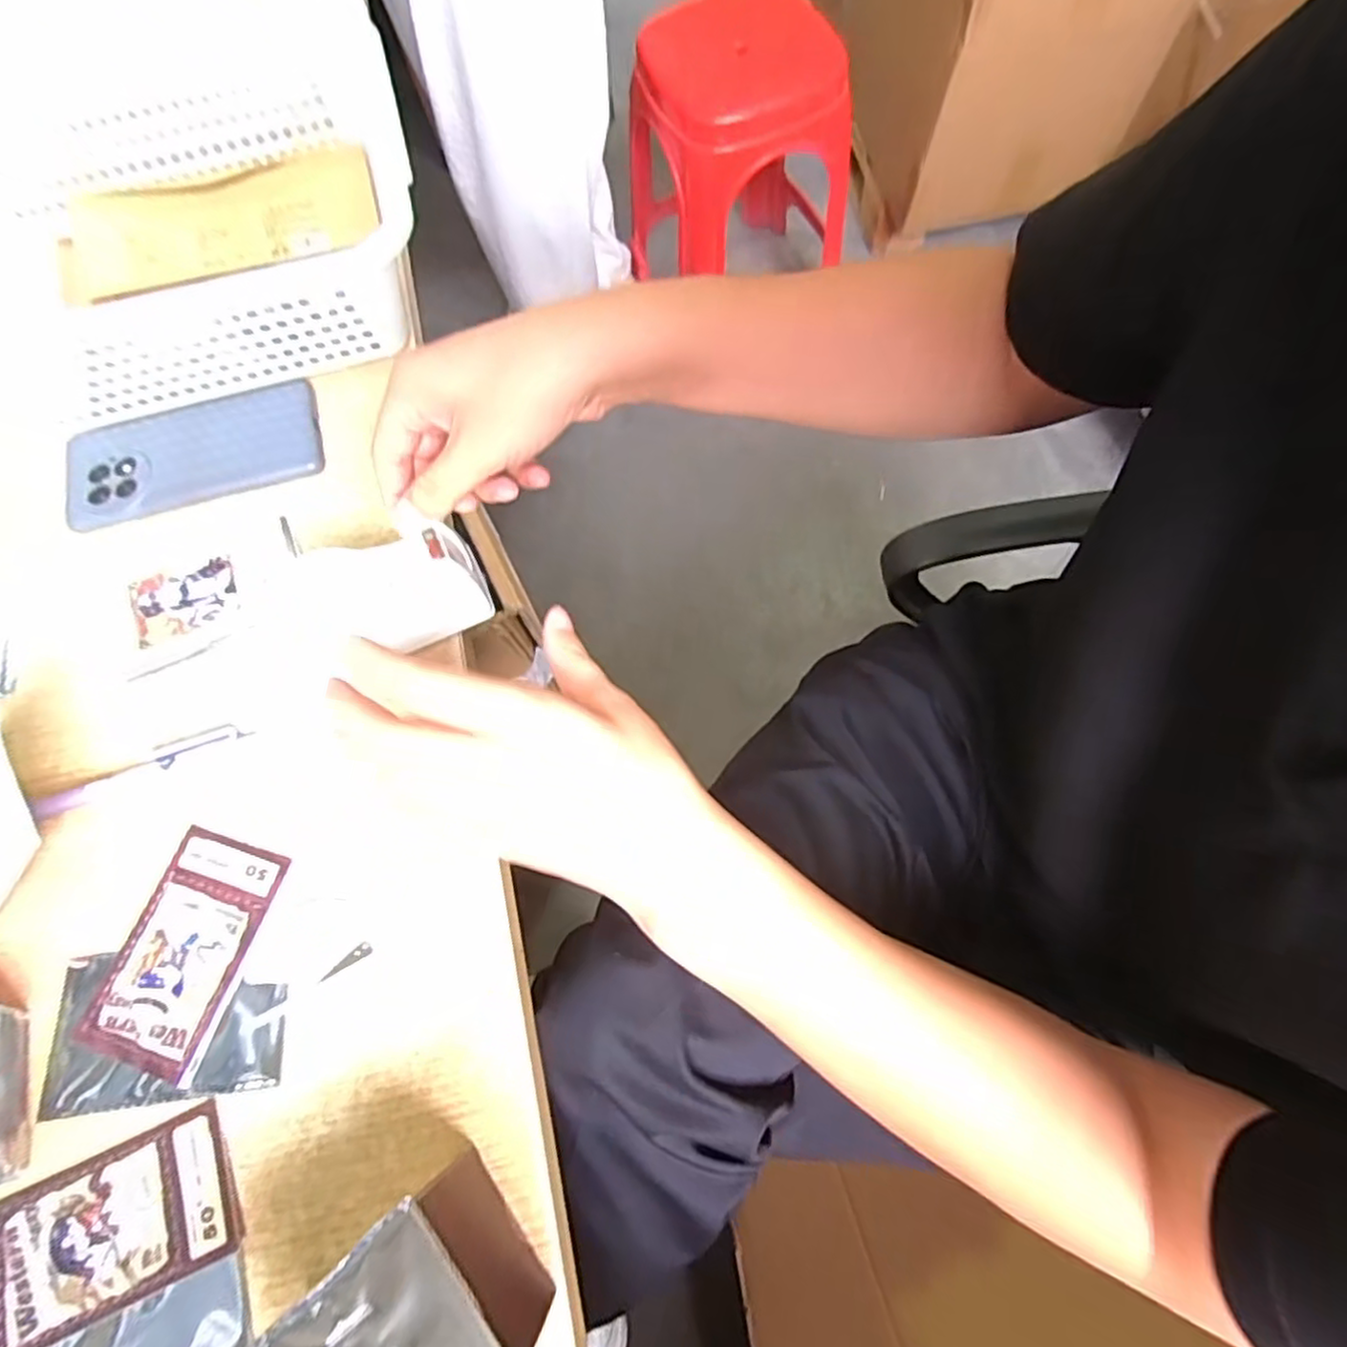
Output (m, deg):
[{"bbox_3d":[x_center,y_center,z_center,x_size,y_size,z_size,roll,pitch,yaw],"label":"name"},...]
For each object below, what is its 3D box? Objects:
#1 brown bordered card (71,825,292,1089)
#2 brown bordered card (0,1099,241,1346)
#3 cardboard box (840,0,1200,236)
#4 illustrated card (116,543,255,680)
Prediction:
[{"bbox_3d":[-0.251,0.142,0.355,0.067,0.005,0.110,17,73,8],"label":"brown bordered card"},{"bbox_3d":[-0.262,0.256,0.318,0.109,0.005,0.062,-24,66,-7],"label":"brown bordered card"},{"bbox_3d":[0.553,-1.169,1.171,0.404,0.451,0.566,-11,71,-1],"label":"cardboard box"},{"bbox_3d":[-0.302,-0.042,0.422,0.076,0.004,0.068,-23,72,-5],"label":"illustrated card"}]

